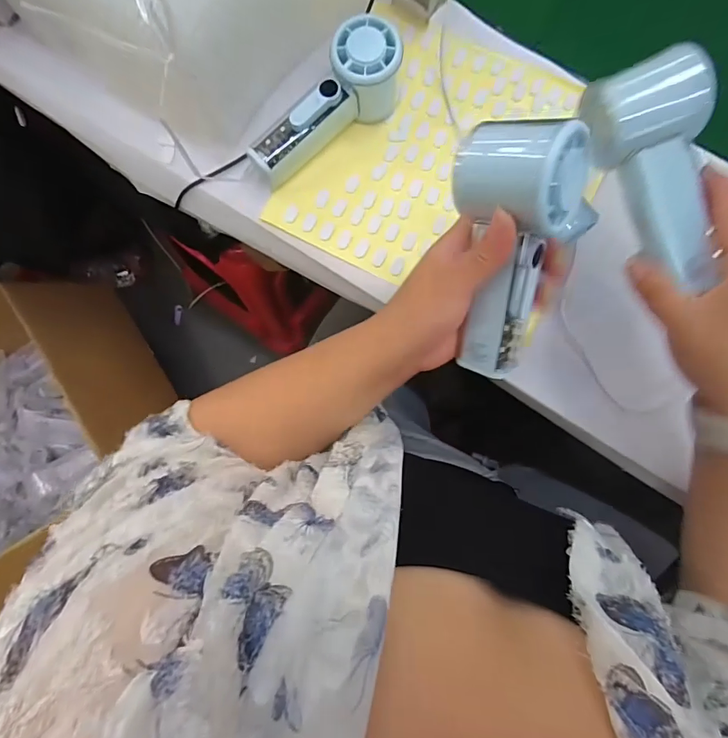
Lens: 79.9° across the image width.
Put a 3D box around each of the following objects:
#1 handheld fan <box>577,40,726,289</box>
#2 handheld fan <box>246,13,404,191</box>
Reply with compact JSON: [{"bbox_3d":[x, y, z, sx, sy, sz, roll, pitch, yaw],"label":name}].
[{"bbox_3d":[0.188,-0.122,0.276,0.067,0.052,0.138,-24,101,-4],"label":"handheld fan"},{"bbox_3d":[-0.029,-0.214,0.364,0.054,0.055,0.146,39,84,2],"label":"handheld fan"}]

